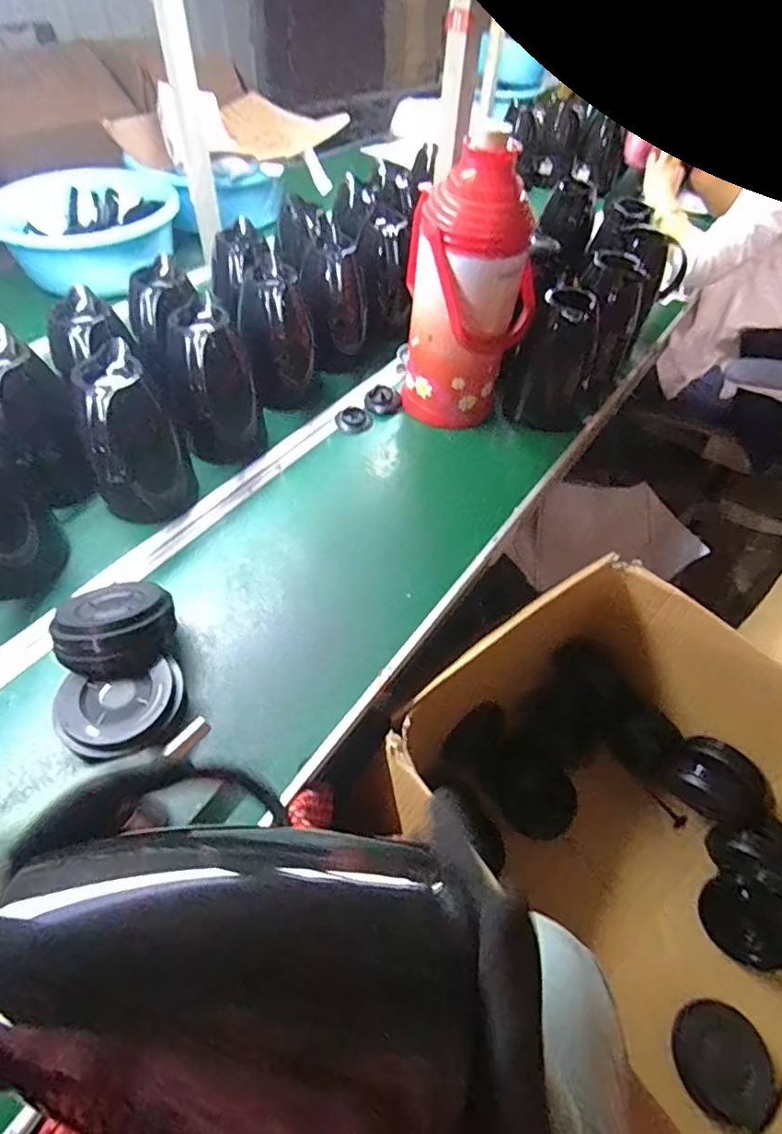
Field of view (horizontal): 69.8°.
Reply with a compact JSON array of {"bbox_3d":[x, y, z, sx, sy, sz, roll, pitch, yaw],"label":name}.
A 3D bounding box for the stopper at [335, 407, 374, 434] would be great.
[{"bbox_3d":[-0.060,-0.243,0.930,0.060,0.021,0.051,-1,51,-3],"label":"stopper"}]

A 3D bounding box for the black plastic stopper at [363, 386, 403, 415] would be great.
[{"bbox_3d":[-0.012,-0.283,0.951,0.060,0.032,0.038,3,51,0],"label":"black plastic stopper"}]

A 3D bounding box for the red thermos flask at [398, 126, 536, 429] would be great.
[{"bbox_3d":[0.115,-0.391,0.824,0.147,0.360,0.138,31,57,21],"label":"red thermos flask"}]

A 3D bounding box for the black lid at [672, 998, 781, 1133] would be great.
[{"bbox_3d":[0.449,0.665,0.752,0.119,0.025,0.127,-14,50,17],"label":"black lid"}]

